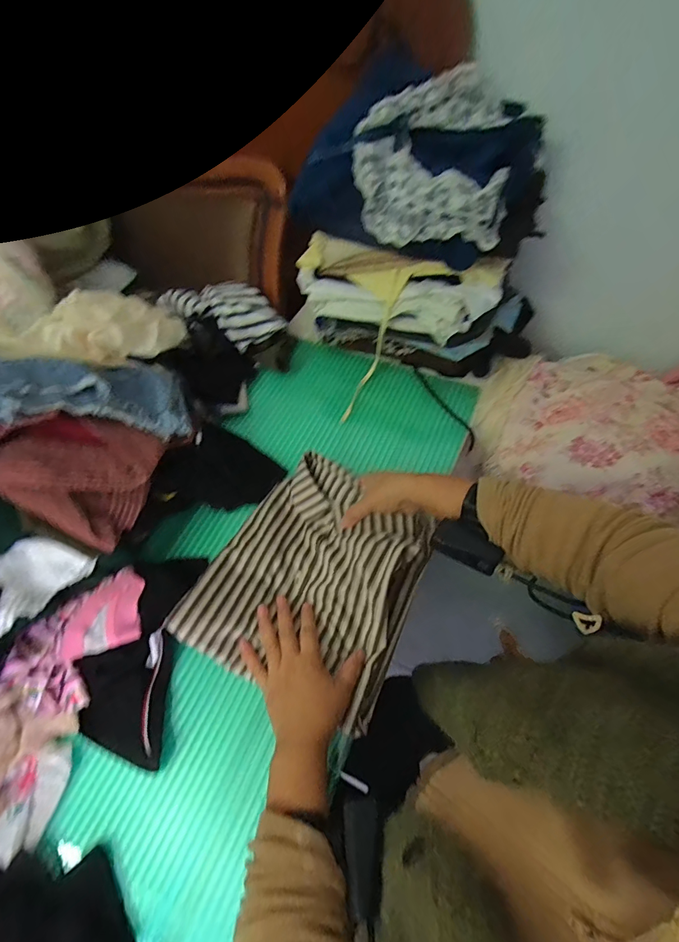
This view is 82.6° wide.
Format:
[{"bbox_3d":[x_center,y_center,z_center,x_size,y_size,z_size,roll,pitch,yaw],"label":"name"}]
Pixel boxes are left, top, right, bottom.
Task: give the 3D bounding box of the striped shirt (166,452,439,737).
[{"bbox_3d":[-0.028,0.121,0.497,0.238,0.051,0.286,20,63,16],"label":"striped shirt"}]

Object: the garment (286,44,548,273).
[{"bbox_3d":[0.116,-0.425,0.540,0.282,0.125,0.242,28,65,19],"label":"garment"}]

